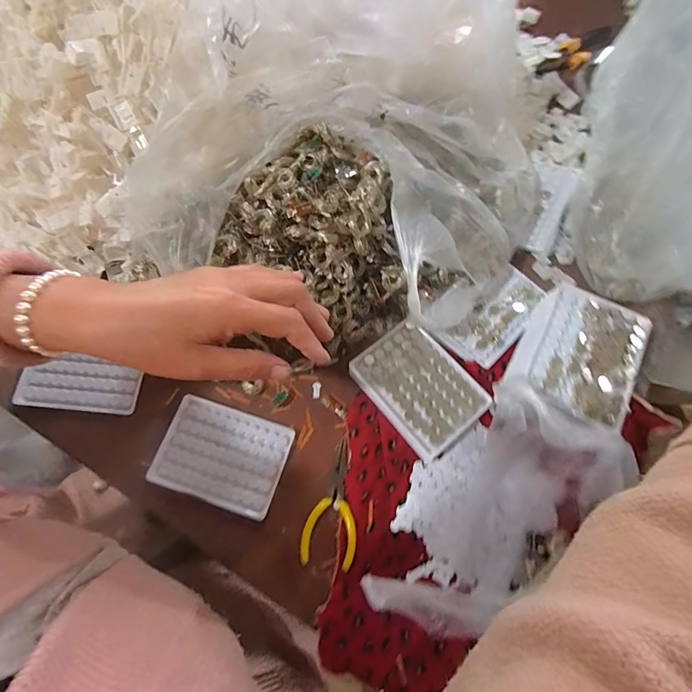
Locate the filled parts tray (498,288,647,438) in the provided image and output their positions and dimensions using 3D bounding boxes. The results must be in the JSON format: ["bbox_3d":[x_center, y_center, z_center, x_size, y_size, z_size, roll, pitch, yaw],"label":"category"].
[{"bbox_3d":[0.232,0.004,0.394,0.103,0.025,0.129,30,73,8],"label":"filled parts tray"}]

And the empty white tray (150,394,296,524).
[{"bbox_3d":[-0.132,0.116,0.423,0.134,0.004,0.096,17,71,4],"label":"empty white tray"}]

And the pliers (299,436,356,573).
[{"bbox_3d":[-0.013,0.160,0.406,0.052,0.010,0.118,8,71,1],"label":"pliers"}]

